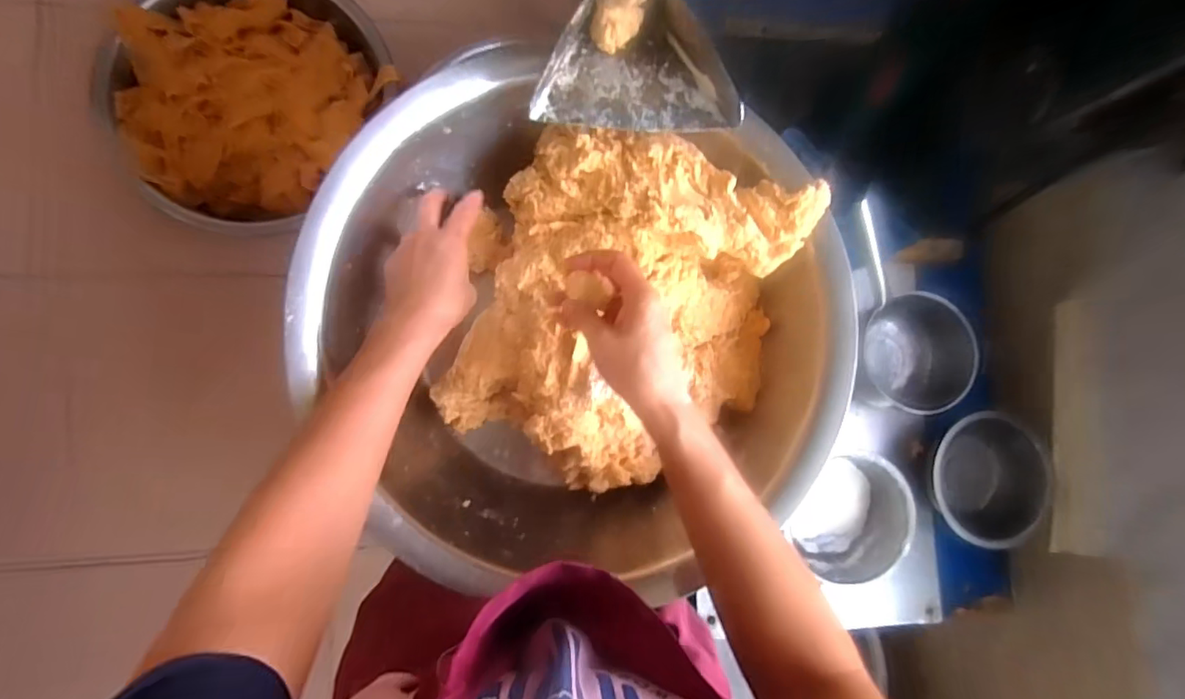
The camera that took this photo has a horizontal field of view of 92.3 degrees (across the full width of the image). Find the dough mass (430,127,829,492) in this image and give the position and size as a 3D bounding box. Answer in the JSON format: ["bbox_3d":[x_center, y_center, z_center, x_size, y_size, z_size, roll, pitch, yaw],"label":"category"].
[{"bbox_3d":[0.020,-0.031,0.520,0.307,0.126,0.303,14,84,-7],"label":"dough mass"}]

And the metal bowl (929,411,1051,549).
[{"bbox_3d":[0.562,0.184,0.817,0.180,0.061,0.191,2,86,-8],"label":"metal bowl"}]

